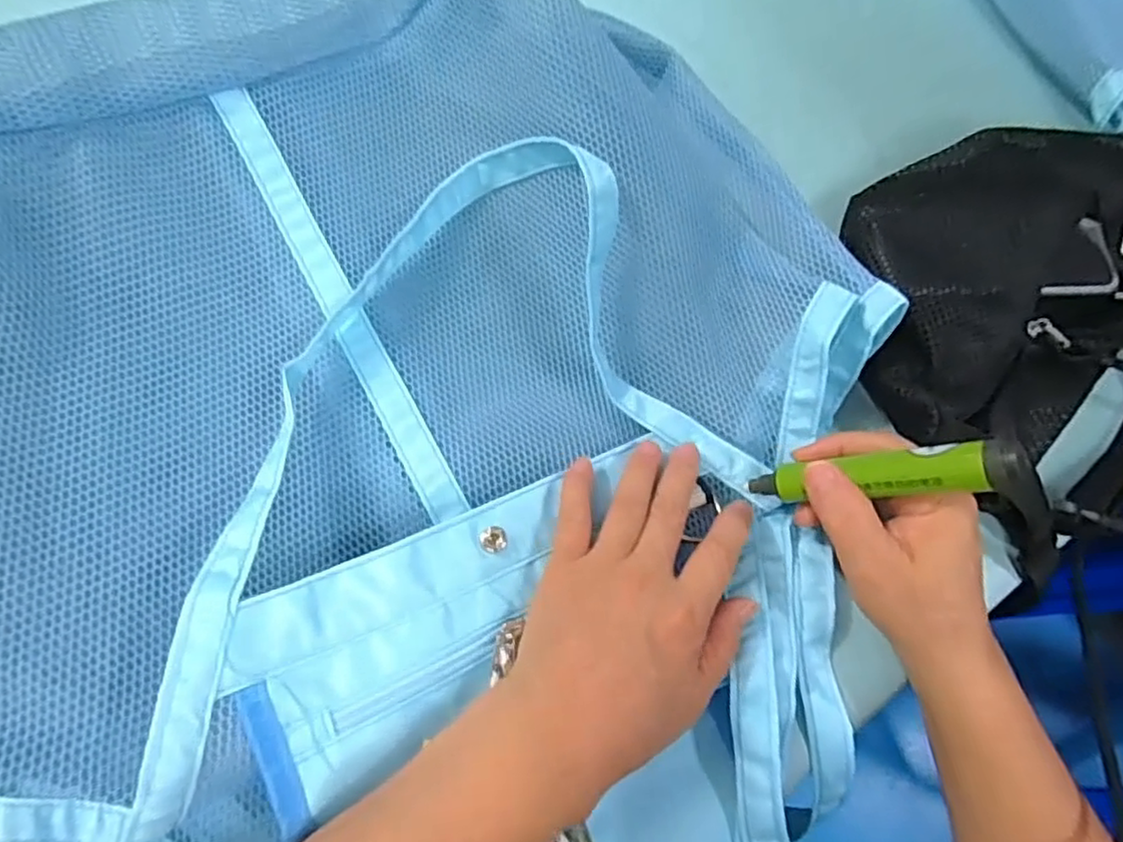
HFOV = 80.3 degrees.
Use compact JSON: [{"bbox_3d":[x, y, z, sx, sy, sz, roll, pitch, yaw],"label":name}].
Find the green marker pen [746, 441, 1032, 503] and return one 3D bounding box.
[{"bbox_3d":[0.134,0.025,0.290,0.016,0.122,0.018,28,64,-33],"label":"green marker pen"}]

